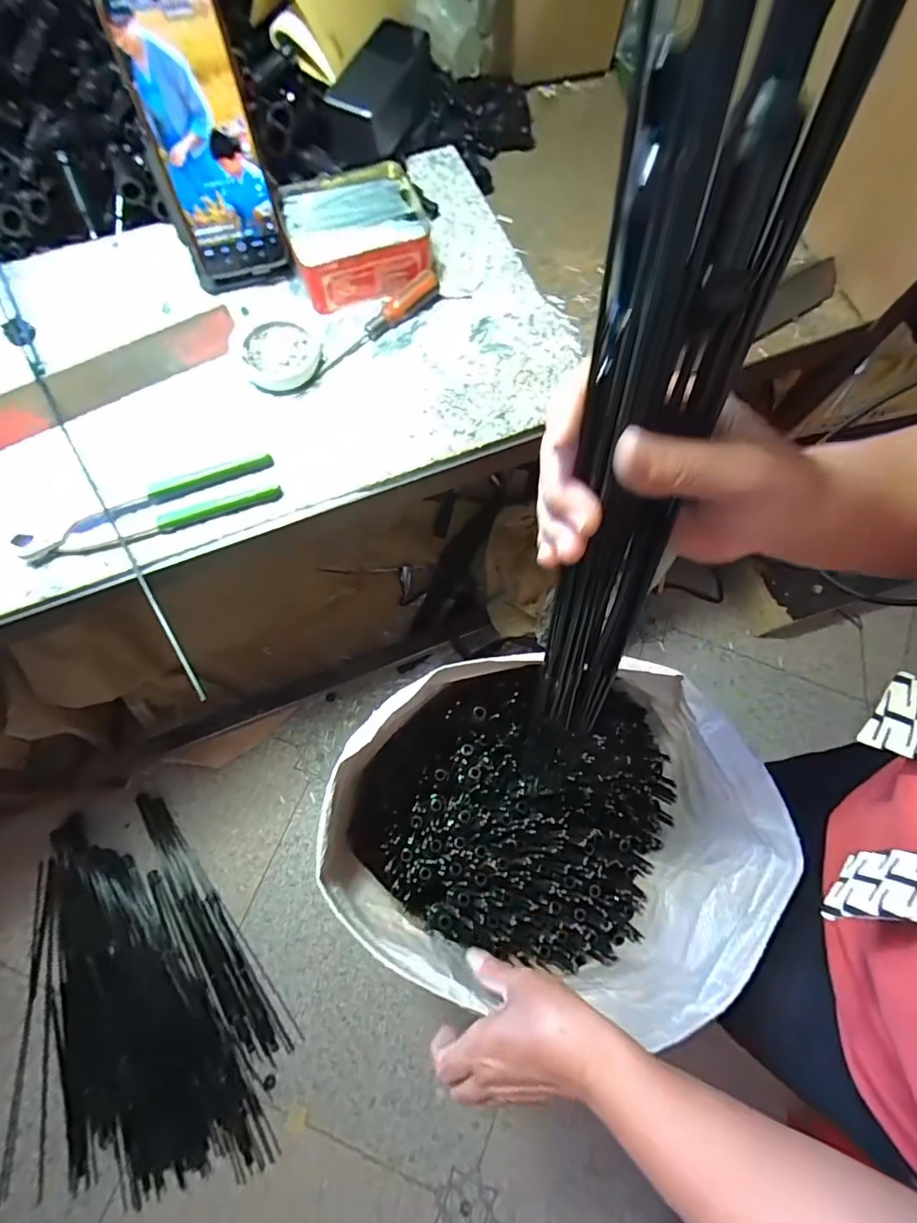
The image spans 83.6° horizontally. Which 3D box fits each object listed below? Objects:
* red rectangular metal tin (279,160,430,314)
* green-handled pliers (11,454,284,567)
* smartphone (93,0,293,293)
[{"bbox_3d":[-0.092,-0.344,0.468,0.119,0.038,0.111,-13,74,-4],"label":"red rectangular metal tin"},{"bbox_3d":[-0.243,-0.080,0.409,0.196,0.017,0.043,-19,75,-6],"label":"green-handled pliers"},{"bbox_3d":[-0.201,-0.361,0.409,0.084,0.178,0.015,-10,49,-4],"label":"smartphone"}]

